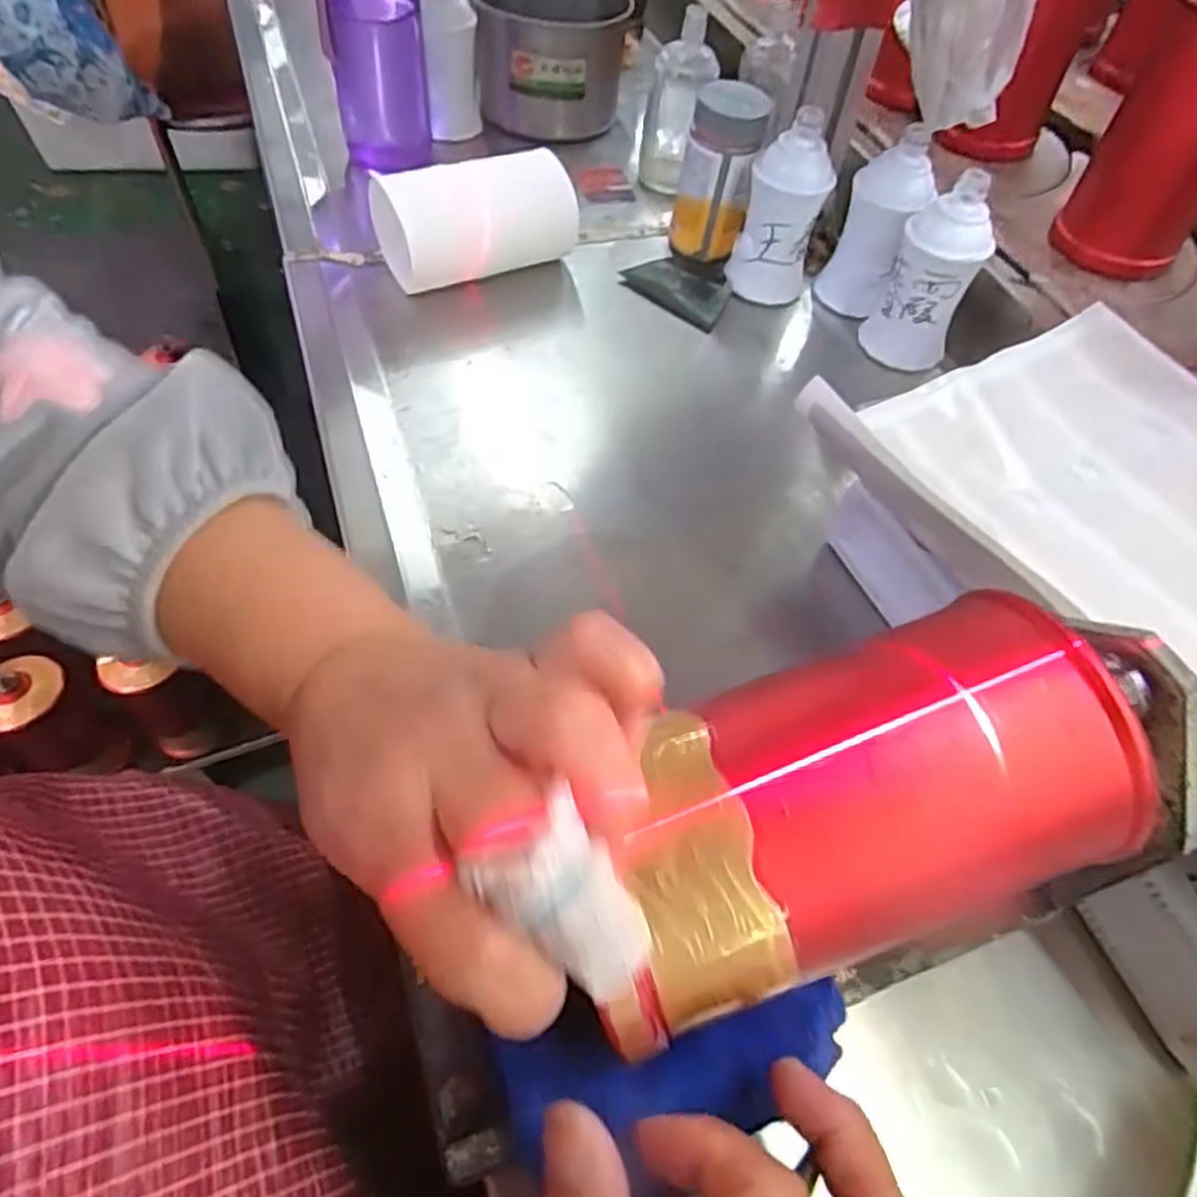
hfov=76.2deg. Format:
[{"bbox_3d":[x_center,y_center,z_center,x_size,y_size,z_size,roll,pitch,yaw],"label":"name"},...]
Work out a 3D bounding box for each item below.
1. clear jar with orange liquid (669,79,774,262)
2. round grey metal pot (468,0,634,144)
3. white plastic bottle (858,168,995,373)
[{"bbox_3d":[0.086,-0.309,0.554,0.054,0.111,0.044,11,55,3],"label":"clear jar with orange liquid"},{"bbox_3d":[-0.043,-0.485,0.680,0.134,0.097,0.135,2,55,-3],"label":"round grey metal pot"},{"bbox_3d":[0.219,-0.213,0.505,0.056,0.115,0.048,19,56,9],"label":"white plastic bottle"}]

